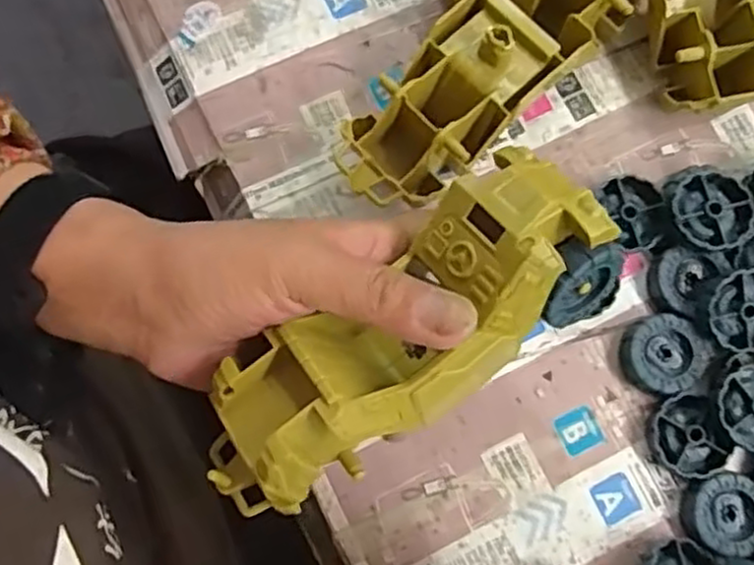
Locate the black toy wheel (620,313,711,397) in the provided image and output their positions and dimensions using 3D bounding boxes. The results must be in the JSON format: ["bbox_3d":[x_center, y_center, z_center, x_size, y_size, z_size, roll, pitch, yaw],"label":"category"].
[{"bbox_3d":[0.141,0.036,0.360,0.039,0.013,0.037,0,79,0],"label":"black toy wheel"}]

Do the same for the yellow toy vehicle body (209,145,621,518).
[{"bbox_3d":[0.010,0.021,0.273,0.176,0.053,0.061,-40,81,2],"label":"yellow toy vehicle body"}]

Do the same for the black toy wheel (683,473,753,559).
[{"bbox_3d":[0.165,0.110,0.346,0.040,0.012,0.036,-13,79,-3],"label":"black toy wheel"}]

